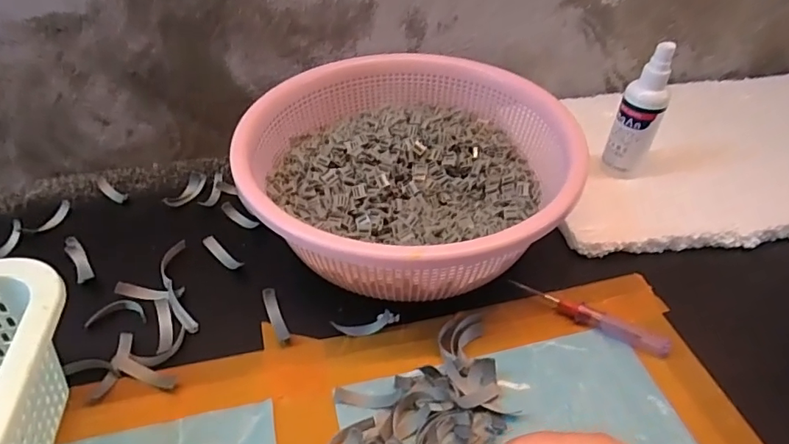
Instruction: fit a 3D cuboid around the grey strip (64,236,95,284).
[{"bbox_3d":[-0.268,0.033,0.432,0.013,0.007,0.046,-25,65,-26],"label":"grey strip"}]

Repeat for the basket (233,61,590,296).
[{"bbox_3d":[0.012,-0.032,0.437,0.257,0.107,0.249,1,42,-1],"label":"basket"}]

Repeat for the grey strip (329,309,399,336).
[{"bbox_3d":[-0.020,0.079,0.391,0.051,0.012,0.014,-12,44,-15],"label":"grey strip"}]

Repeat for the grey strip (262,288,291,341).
[{"bbox_3d":[-0.091,0.072,0.393,0.010,0.011,0.047,-16,45,-19],"label":"grey strip"}]

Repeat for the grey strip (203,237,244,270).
[{"bbox_3d":[-0.149,0.027,0.439,0.046,0.004,0.011,32,50,29],"label":"grey strip"}]

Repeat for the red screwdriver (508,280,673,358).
[{"bbox_3d":[0.152,0.073,0.398,0.119,0.012,0.019,21,46,20],"label":"red screwdriver"}]

